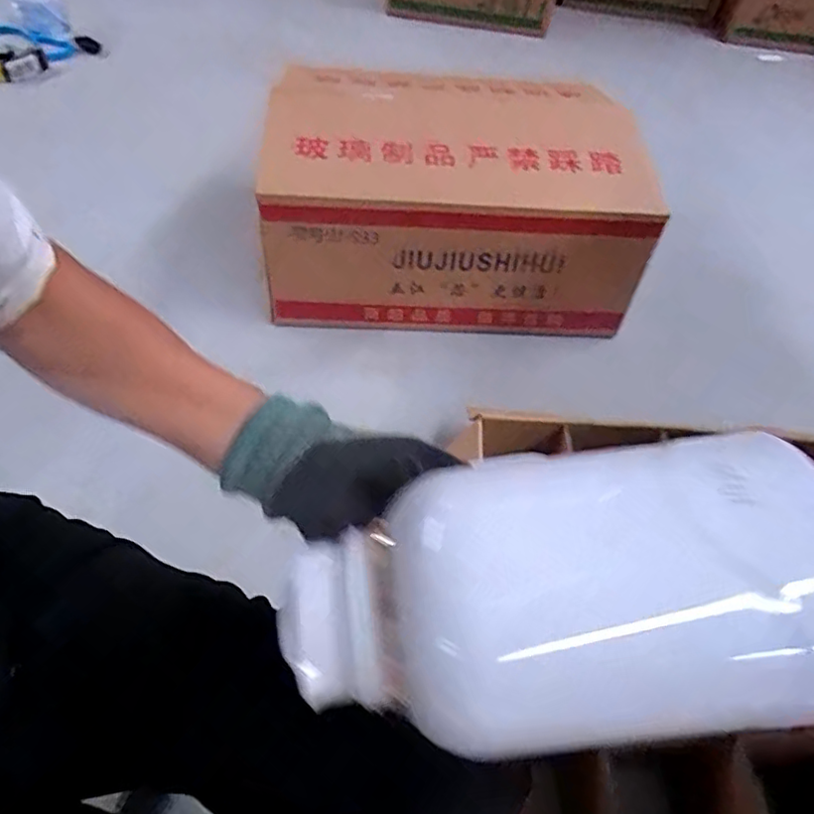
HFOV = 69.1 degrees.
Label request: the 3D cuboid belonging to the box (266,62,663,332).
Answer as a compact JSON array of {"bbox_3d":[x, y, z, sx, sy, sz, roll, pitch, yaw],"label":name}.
[{"bbox_3d":[0.085,-0.432,1.192,0.677,0.294,0.493,1,49,-3],"label":"box"}]

